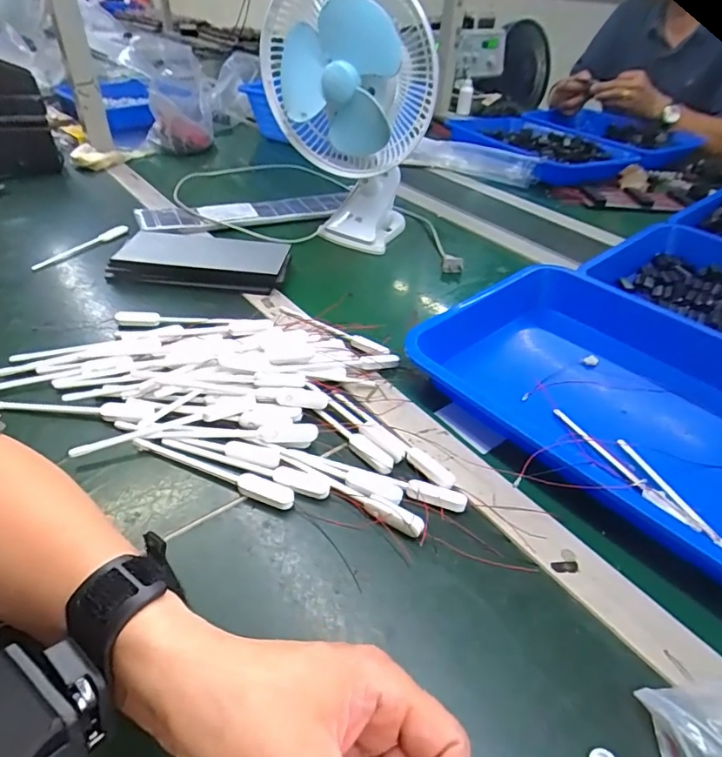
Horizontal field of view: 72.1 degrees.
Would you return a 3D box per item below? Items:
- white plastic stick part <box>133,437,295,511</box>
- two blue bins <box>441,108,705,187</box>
[{"bbox_3d":[-0.116,0.069,0.384,0.141,0.004,0.017,17,42,15],"label":"white plastic stick part"},{"bbox_3d":[0.433,-0.518,1.089,0.500,0.058,0.367,-18,45,-23],"label":"two blue bins"}]

